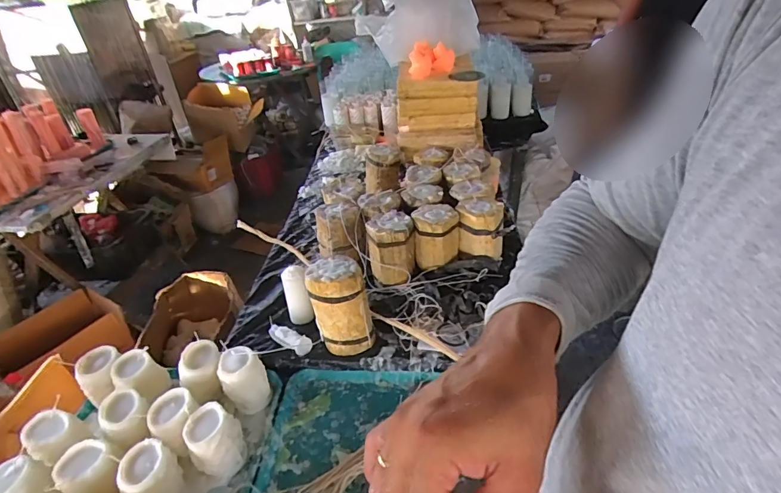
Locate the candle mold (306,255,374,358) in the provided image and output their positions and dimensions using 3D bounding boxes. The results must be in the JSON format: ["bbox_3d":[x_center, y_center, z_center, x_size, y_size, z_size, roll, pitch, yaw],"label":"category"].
[{"bbox_3d":[-0.086,0.104,0.750,0.094,0.157,0.090,-13,36,-12],"label":"candle mold"}]

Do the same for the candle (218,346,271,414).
[{"bbox_3d":[-0.241,0.221,0.716,0.068,0.099,0.067,-23,39,-25],"label":"candle"}]

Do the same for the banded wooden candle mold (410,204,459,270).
[{"bbox_3d":[0.094,-0.024,0.896,0.092,0.099,0.094,-4,35,0],"label":"banded wooden candle mold"}]

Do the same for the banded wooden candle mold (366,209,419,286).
[{"bbox_3d":[0.003,0.002,0.878,0.093,0.116,0.092,-4,35,0],"label":"banded wooden candle mold"}]

